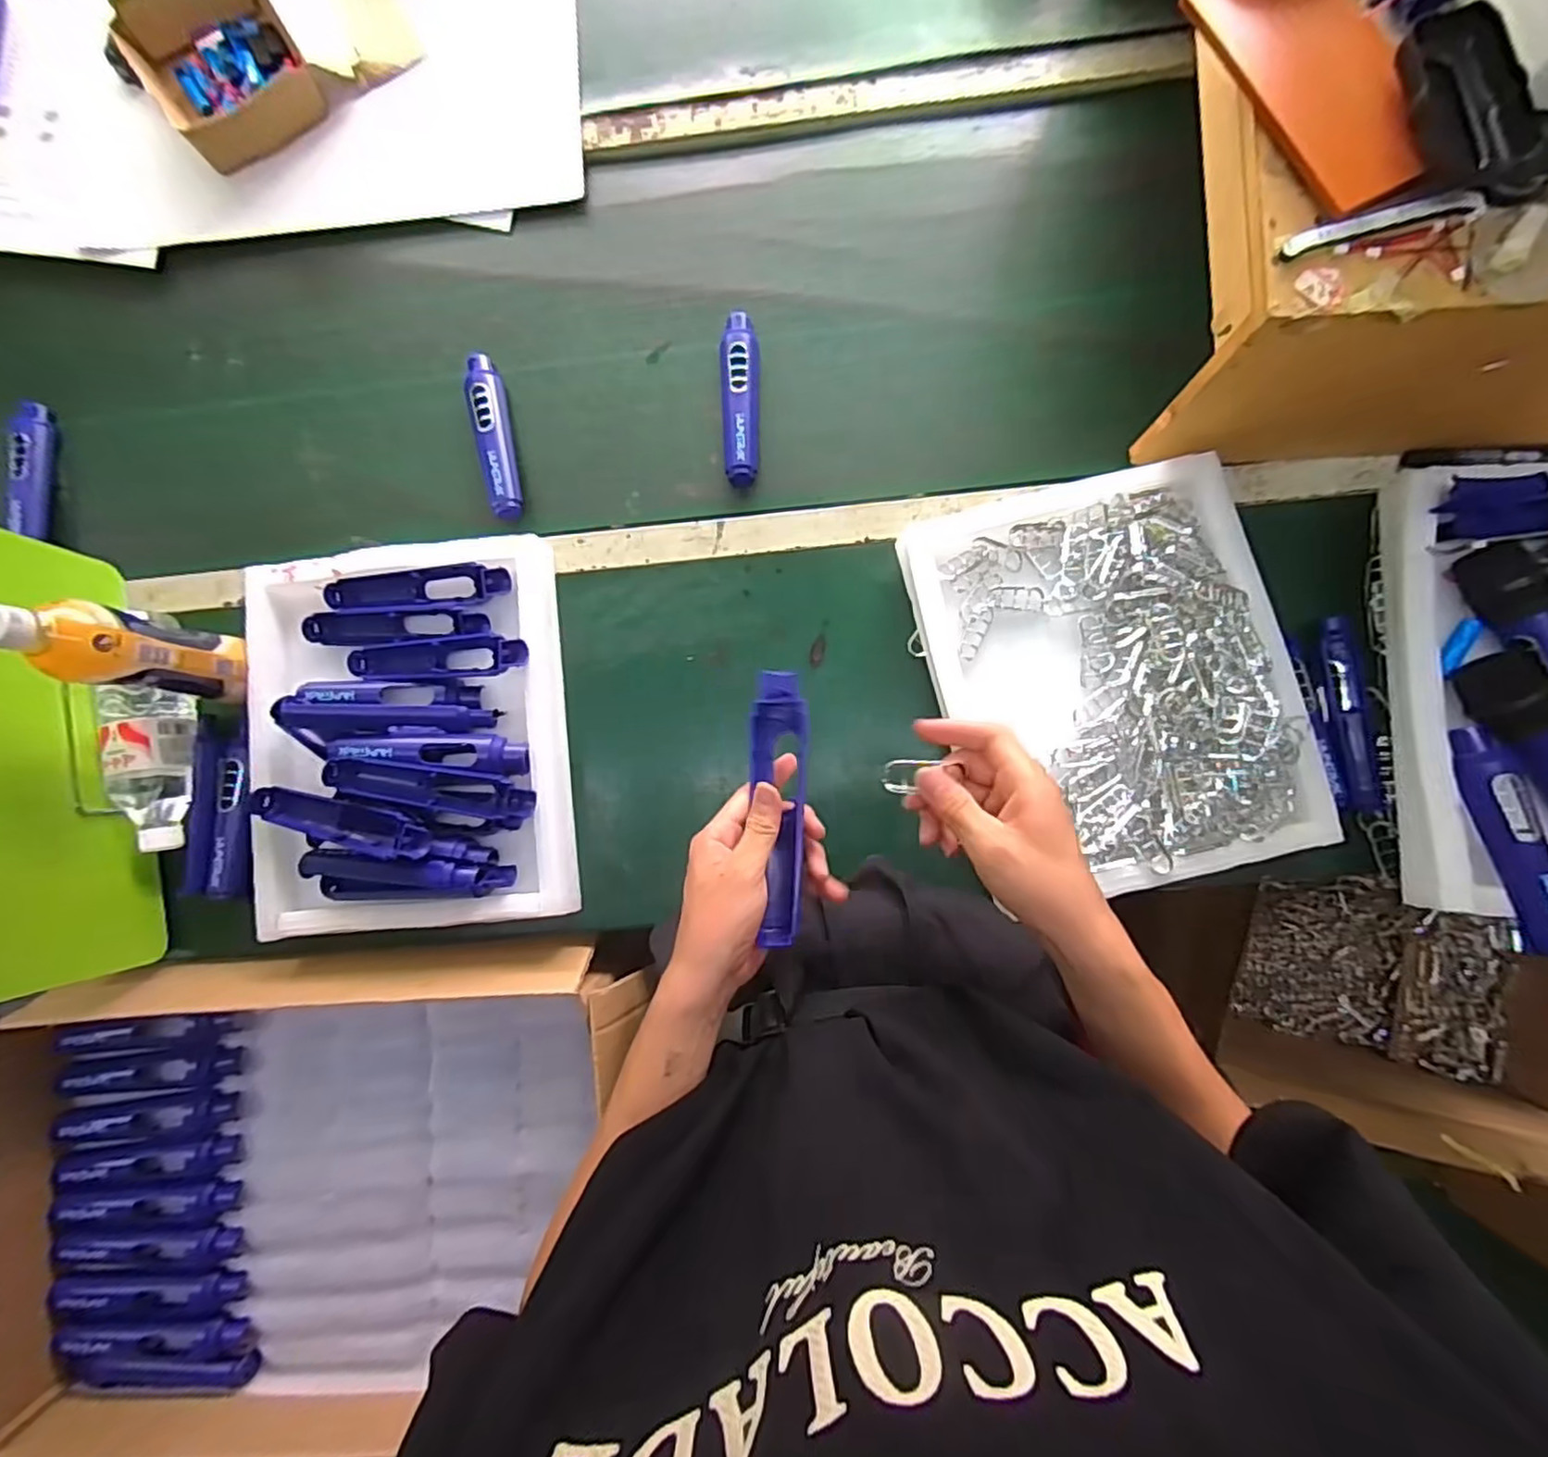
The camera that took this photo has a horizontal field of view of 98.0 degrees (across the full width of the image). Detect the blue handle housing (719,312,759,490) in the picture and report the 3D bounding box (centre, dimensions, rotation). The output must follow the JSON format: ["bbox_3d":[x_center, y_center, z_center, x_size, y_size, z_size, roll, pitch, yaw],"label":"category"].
[{"bbox_3d":[-0.033,-0.328,0.659,0.037,0.023,0.175,-3,84,3],"label":"blue handle housing"}]

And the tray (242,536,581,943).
[{"bbox_3d":[-0.341,0.004,0.622,0.284,0.061,0.353,-6,84,3],"label":"tray"}]

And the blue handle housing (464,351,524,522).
[{"bbox_3d":[-0.280,-0.294,0.669,0.033,0.024,0.179,-13,84,2],"label":"blue handle housing"}]

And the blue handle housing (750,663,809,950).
[{"bbox_3d":[0.004,0.048,0.430,0.037,0.020,0.172,-3,81,3],"label":"blue handle housing"}]

